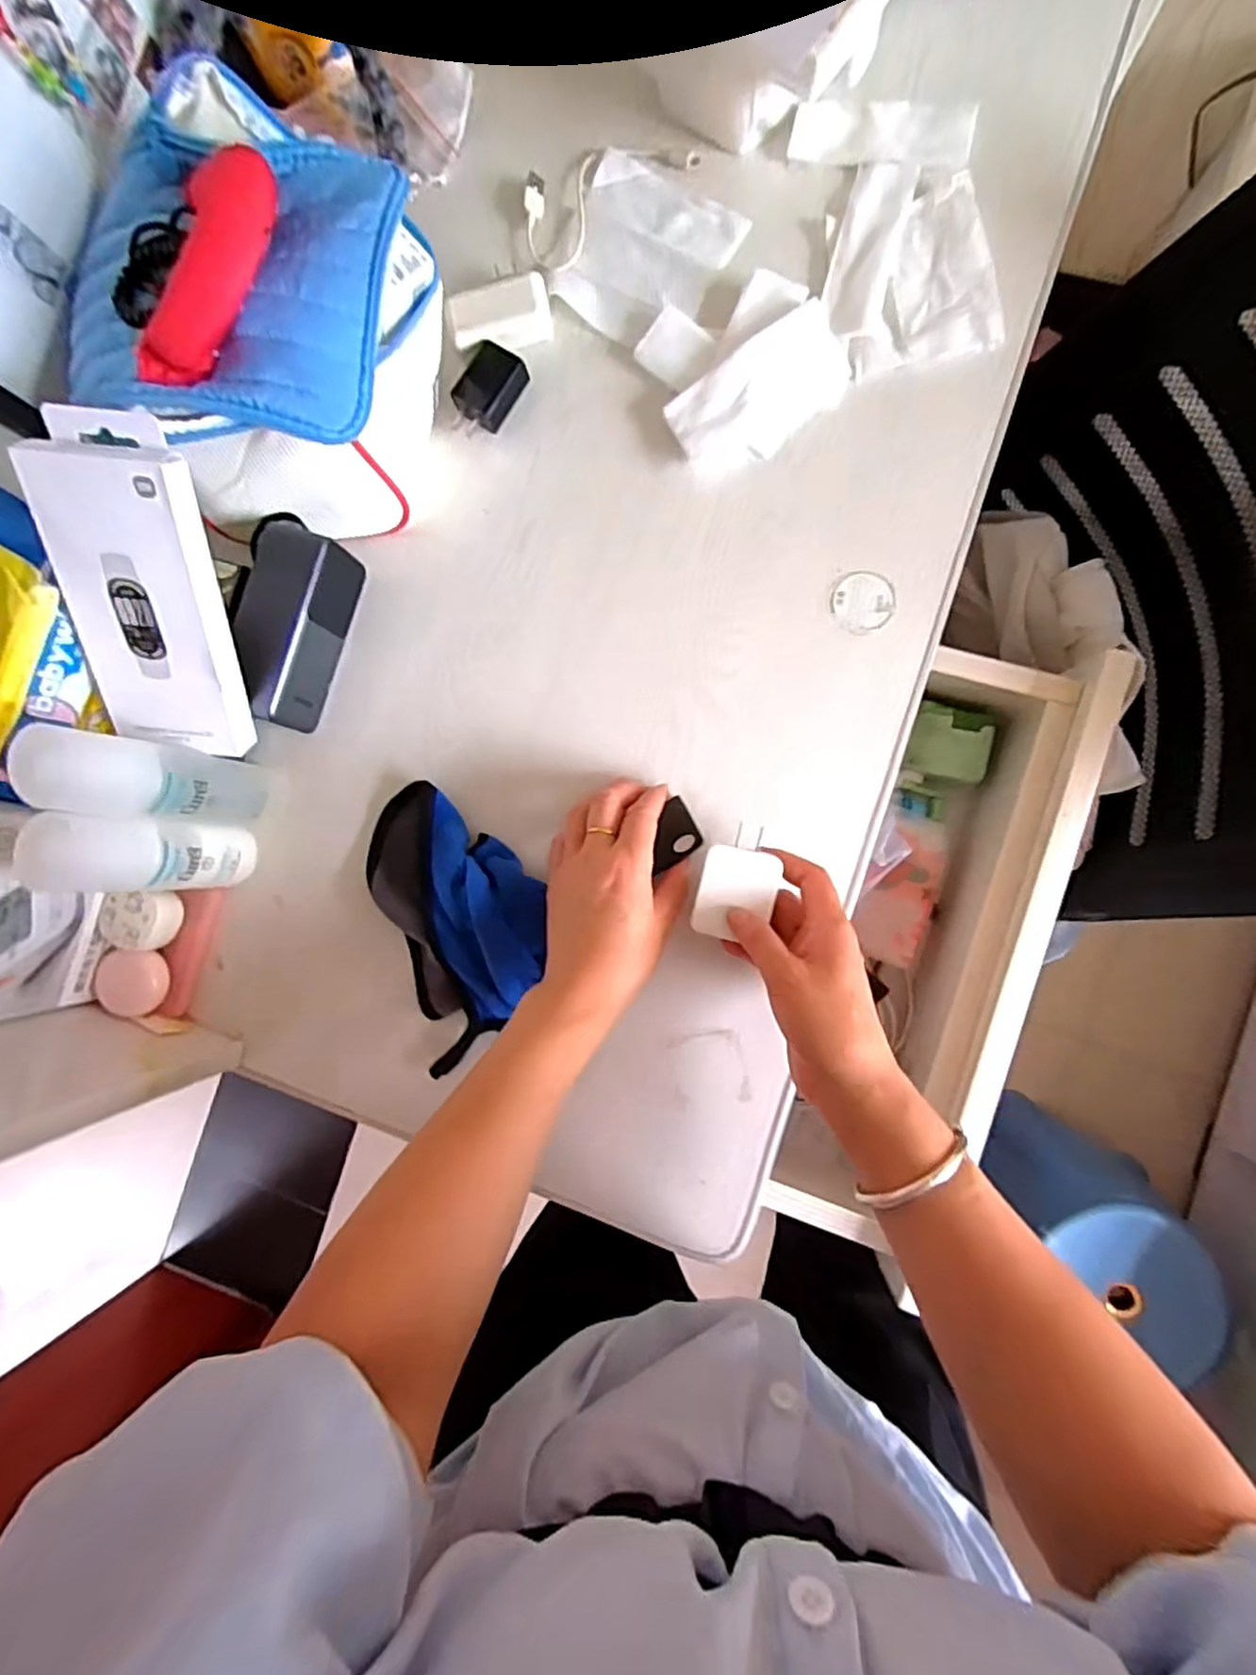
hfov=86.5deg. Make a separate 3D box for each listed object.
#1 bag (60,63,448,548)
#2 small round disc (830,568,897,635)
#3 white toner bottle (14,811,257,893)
[{"bbox_3d":[-0.211,-0.311,0.427,0.167,0.141,0.205,20,90,8],"label":"bag"},{"bbox_3d":[0.158,-0.159,0.446,0.041,0.011,0.045,0,87,7],"label":"small round disc"},{"bbox_3d":[-0.299,0.011,0.421,0.042,0.148,0.045,2,88,7],"label":"white toner bottle"}]

